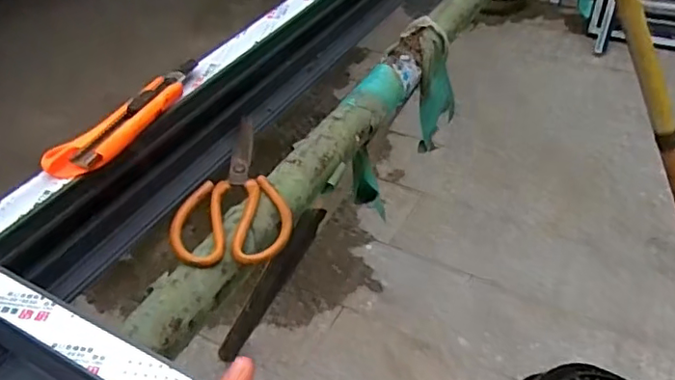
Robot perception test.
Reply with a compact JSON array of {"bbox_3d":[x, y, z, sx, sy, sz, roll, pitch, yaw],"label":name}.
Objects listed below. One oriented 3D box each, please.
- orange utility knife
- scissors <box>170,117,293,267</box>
[{"bbox_3d":[-0.175,-0.067,0.512,0.033,0.018,0.176,17,46,22],"label":"orange utility knife"},{"bbox_3d":[-0.089,-0.003,0.547,0.098,0.015,0.185,0,42,4],"label":"scissors"}]

